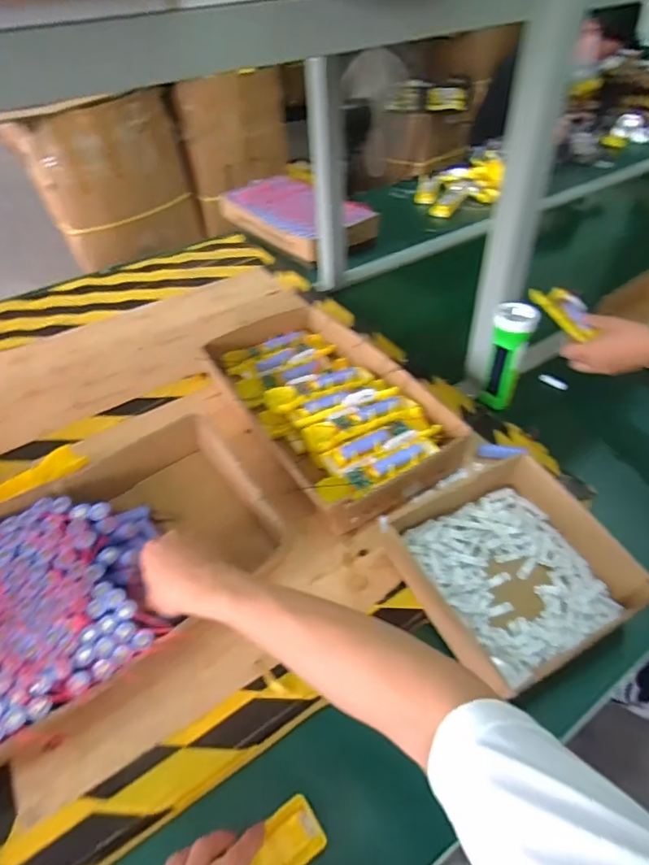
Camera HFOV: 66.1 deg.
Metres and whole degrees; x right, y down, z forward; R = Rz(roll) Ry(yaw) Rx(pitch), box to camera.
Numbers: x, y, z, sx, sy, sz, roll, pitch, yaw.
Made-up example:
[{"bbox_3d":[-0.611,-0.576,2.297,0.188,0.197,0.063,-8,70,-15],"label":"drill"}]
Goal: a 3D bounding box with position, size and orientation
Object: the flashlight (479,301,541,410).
[{"bbox_3d":[0.266,-0.107,0.738,0.053,0.171,0.047,15,47,16],"label":"flashlight"}]

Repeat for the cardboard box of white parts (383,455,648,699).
[{"bbox_3d":[0.209,0.150,0.558,0.224,0.068,0.208,-20,48,-17],"label":"cardboard box of white parts"}]

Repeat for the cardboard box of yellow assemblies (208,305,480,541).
[{"bbox_3d":[-0.009,-0.055,0.754,0.228,0.071,0.431,-24,49,-20],"label":"cardboard box of yellow assemblies"}]

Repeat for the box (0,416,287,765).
[{"bbox_3d":[-0.259,0.162,0.536,0.413,0.100,0.232,-31,52,-26],"label":"box"}]

